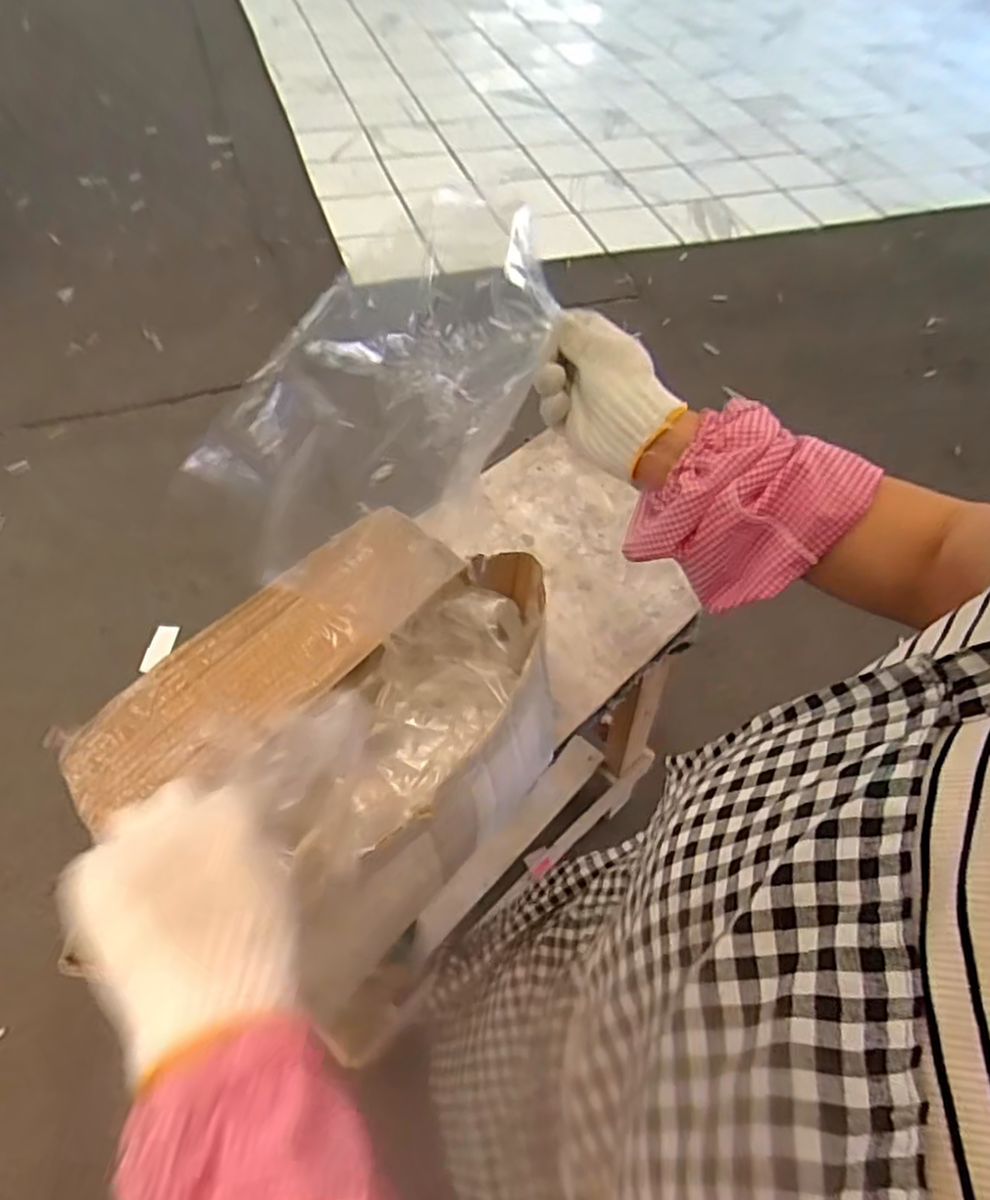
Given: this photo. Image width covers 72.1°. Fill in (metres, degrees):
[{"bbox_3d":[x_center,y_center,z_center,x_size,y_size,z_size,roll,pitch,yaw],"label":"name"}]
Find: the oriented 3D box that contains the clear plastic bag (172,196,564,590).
[{"bbox_3d":[-0.047,-0.125,0.411,0.059,0.145,0.255,32,60,19],"label":"clear plastic bag"}]

